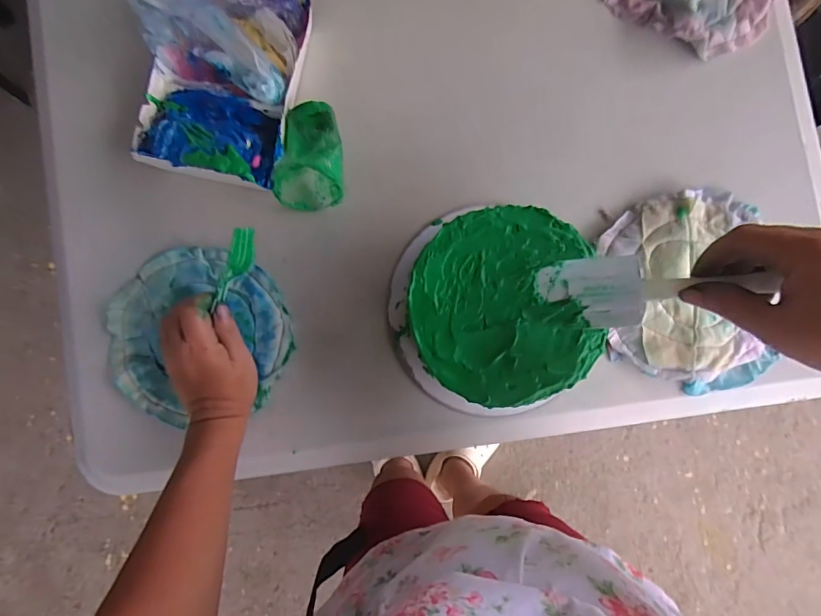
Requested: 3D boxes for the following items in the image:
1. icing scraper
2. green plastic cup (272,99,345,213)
[{"bbox_3d":[0.150,-0.010,0.288,0.131,0.013,0.046,1,105,12],"label":"icing scraper"},{"bbox_3d":[-0.093,-0.141,0.408,0.065,0.055,0.087,-3,86,3],"label":"green plastic cup"}]

